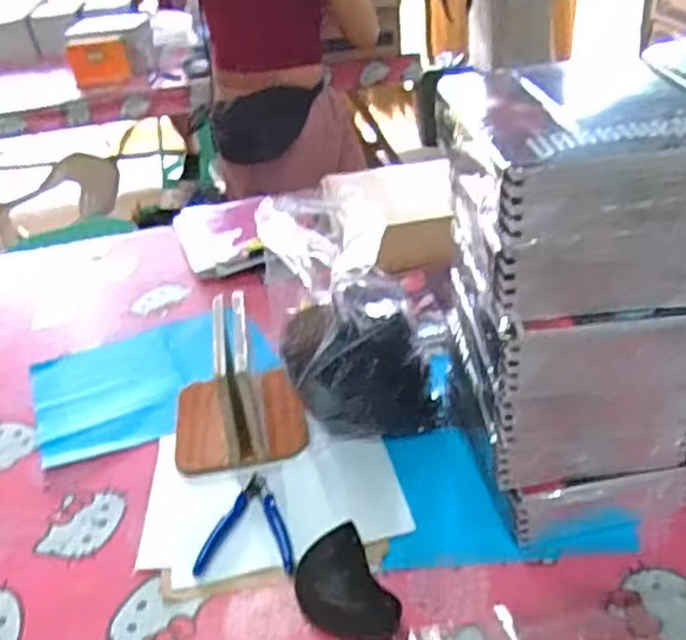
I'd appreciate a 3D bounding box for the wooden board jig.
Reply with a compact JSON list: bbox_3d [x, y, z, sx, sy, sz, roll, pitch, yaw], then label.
[{"bbox_3d":[-0.115,0.065,0.784,0.136,0.112,0.147,-9,33,-2],"label":"wooden board jig"}]

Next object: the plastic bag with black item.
[{"bbox_3d":[0.013,0.022,0.740,0.140,0.222,0.102,-28,38,-28],"label":"plastic bag with black item"}]

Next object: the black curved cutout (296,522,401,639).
[{"bbox_3d":[0.000,0.218,0.609,0.064,0.030,0.097,-21,35,-19],"label":"black curved cutout"}]

